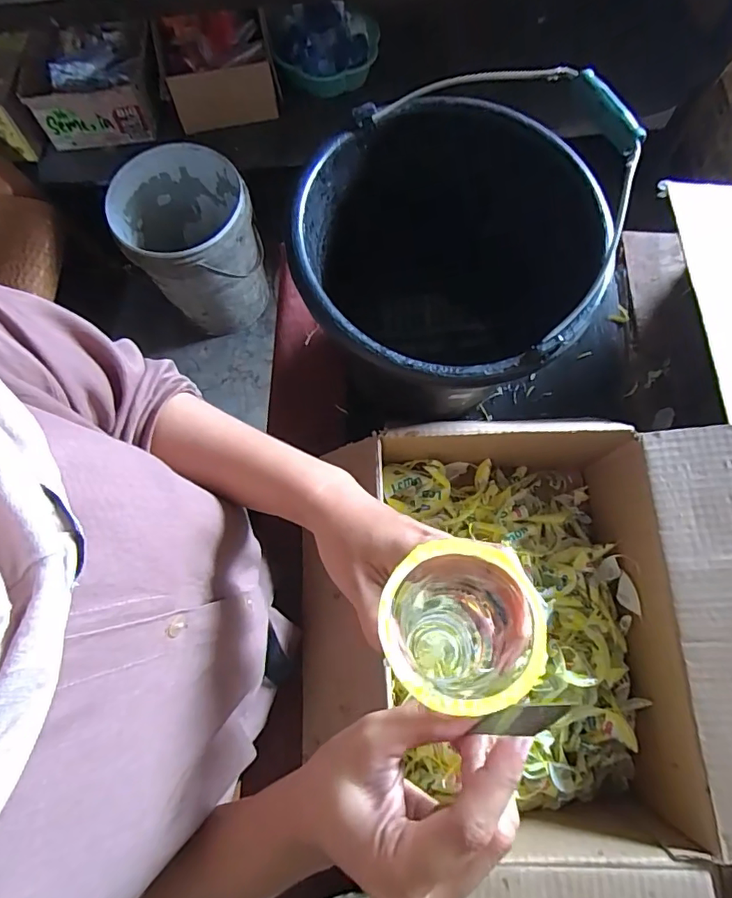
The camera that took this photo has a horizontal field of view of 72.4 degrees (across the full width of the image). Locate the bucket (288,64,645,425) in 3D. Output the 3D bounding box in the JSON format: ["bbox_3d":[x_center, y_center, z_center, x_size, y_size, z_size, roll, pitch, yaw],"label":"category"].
[{"bbox_3d":[0.106,-0.159,0.561,0.317,0.351,0.296,1,74,2],"label":"bucket"}]

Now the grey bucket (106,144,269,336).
[{"bbox_3d":[-0.416,-0.507,1.264,0.294,0.355,0.312,0,74,2],"label":"grey bucket"}]

